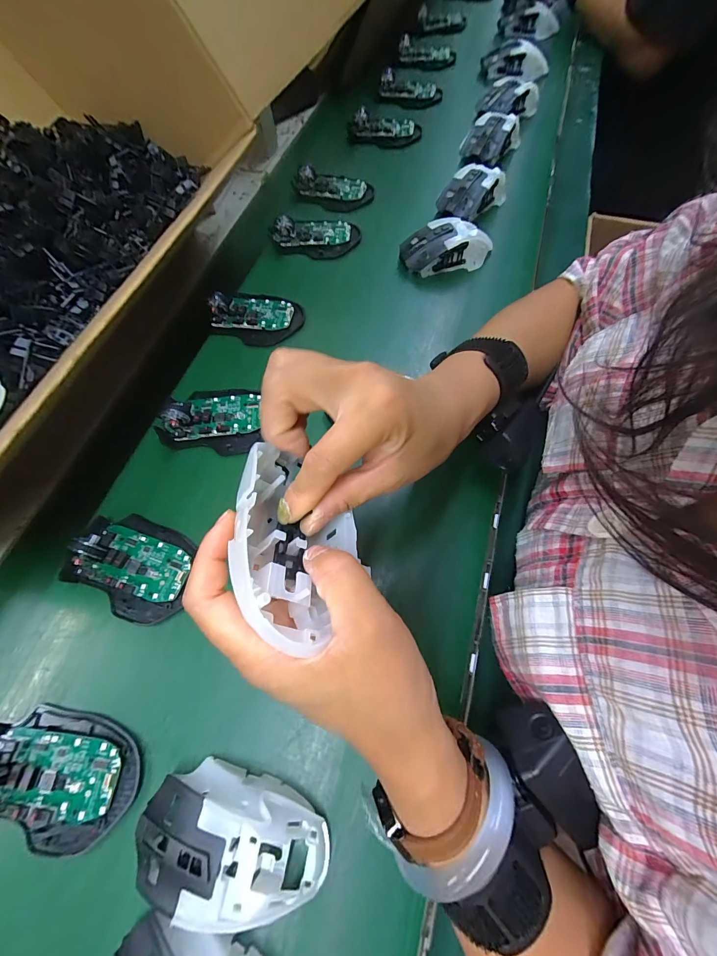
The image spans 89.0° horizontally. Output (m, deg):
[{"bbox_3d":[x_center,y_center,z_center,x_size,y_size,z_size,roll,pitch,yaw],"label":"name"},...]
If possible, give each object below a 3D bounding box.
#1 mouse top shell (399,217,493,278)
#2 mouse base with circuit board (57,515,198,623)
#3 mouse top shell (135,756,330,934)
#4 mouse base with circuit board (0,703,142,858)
[{"bbox_3d":[0.108,-0.278,0.440,0.116,0.042,0.055,-14,66,-4],"label":"mouse top shell"},{"bbox_3d":[-0.187,0.069,0.296,0.104,0.028,0.073,20,68,11],"label":"mouse base with circuit board"},{"bbox_3d":[-0.076,0.216,0.219,0.111,0.035,0.063,2,65,3],"label":"mouse top shell"},{"bbox_3d":[-0.204,0.197,0.238,0.111,0.027,0.074,6,66,5],"label":"mouse base with circuit board"}]

